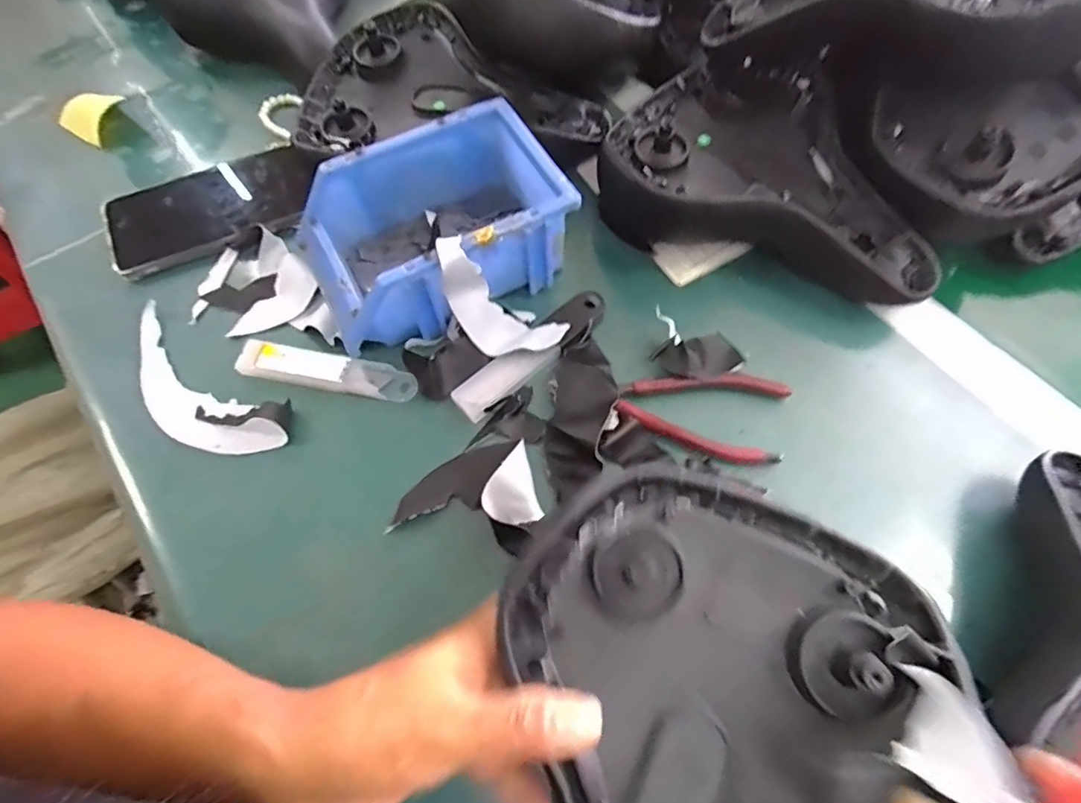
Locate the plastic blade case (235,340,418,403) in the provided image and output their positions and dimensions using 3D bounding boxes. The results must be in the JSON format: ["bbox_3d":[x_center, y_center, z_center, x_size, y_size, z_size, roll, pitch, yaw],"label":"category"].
[{"bbox_3d":[-0.148,-0.022,0.382,0.122,0.012,0.027,9,64,7],"label":"plastic blade case"}]

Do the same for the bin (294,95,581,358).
[{"bbox_3d":[-0.077,-0.121,0.392,0.173,0.073,0.117,-27,65,-11],"label":"bin"}]

